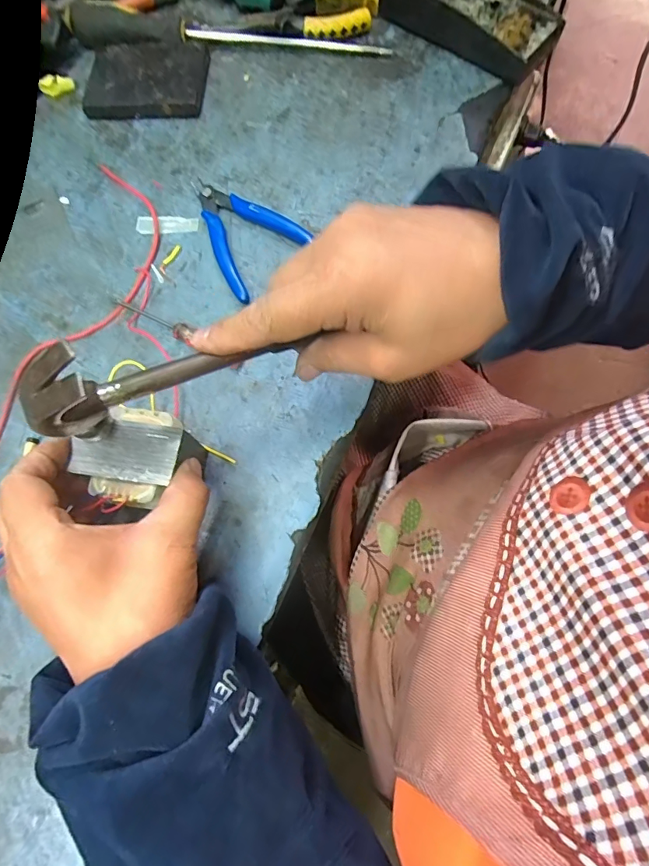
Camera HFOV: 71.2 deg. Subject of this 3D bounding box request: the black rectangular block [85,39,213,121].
[{"bbox_3d":[-0.165,-0.325,0.415,0.108,0.015,0.082,2,74,1],"label":"black rectangular block"}]

